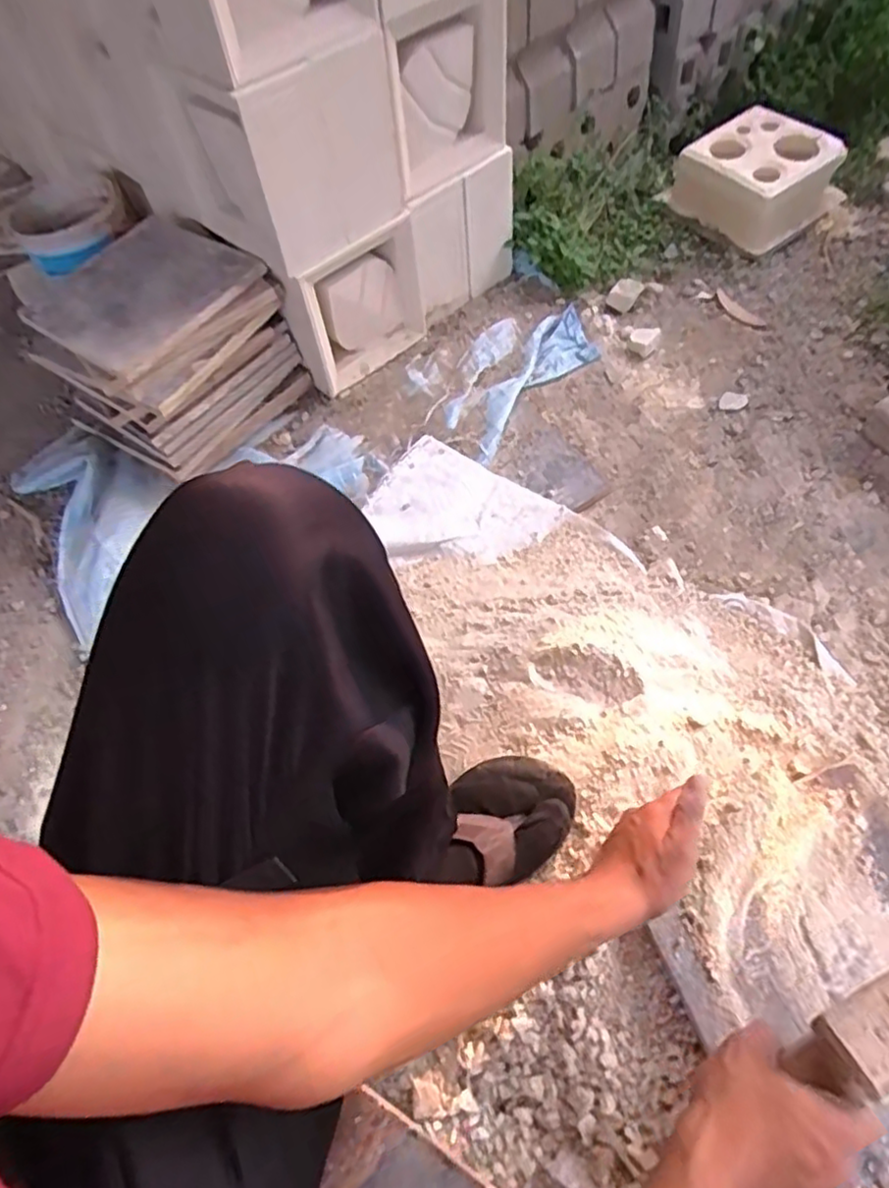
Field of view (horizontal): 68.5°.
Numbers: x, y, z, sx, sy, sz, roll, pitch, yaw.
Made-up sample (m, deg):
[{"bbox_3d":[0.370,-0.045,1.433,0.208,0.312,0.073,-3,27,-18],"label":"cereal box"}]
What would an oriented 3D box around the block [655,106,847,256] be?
[{"bbox_3d":[0.579,-0.781,1.217,0.246,0.093,0.254,-34,60,-17],"label":"block"}]

